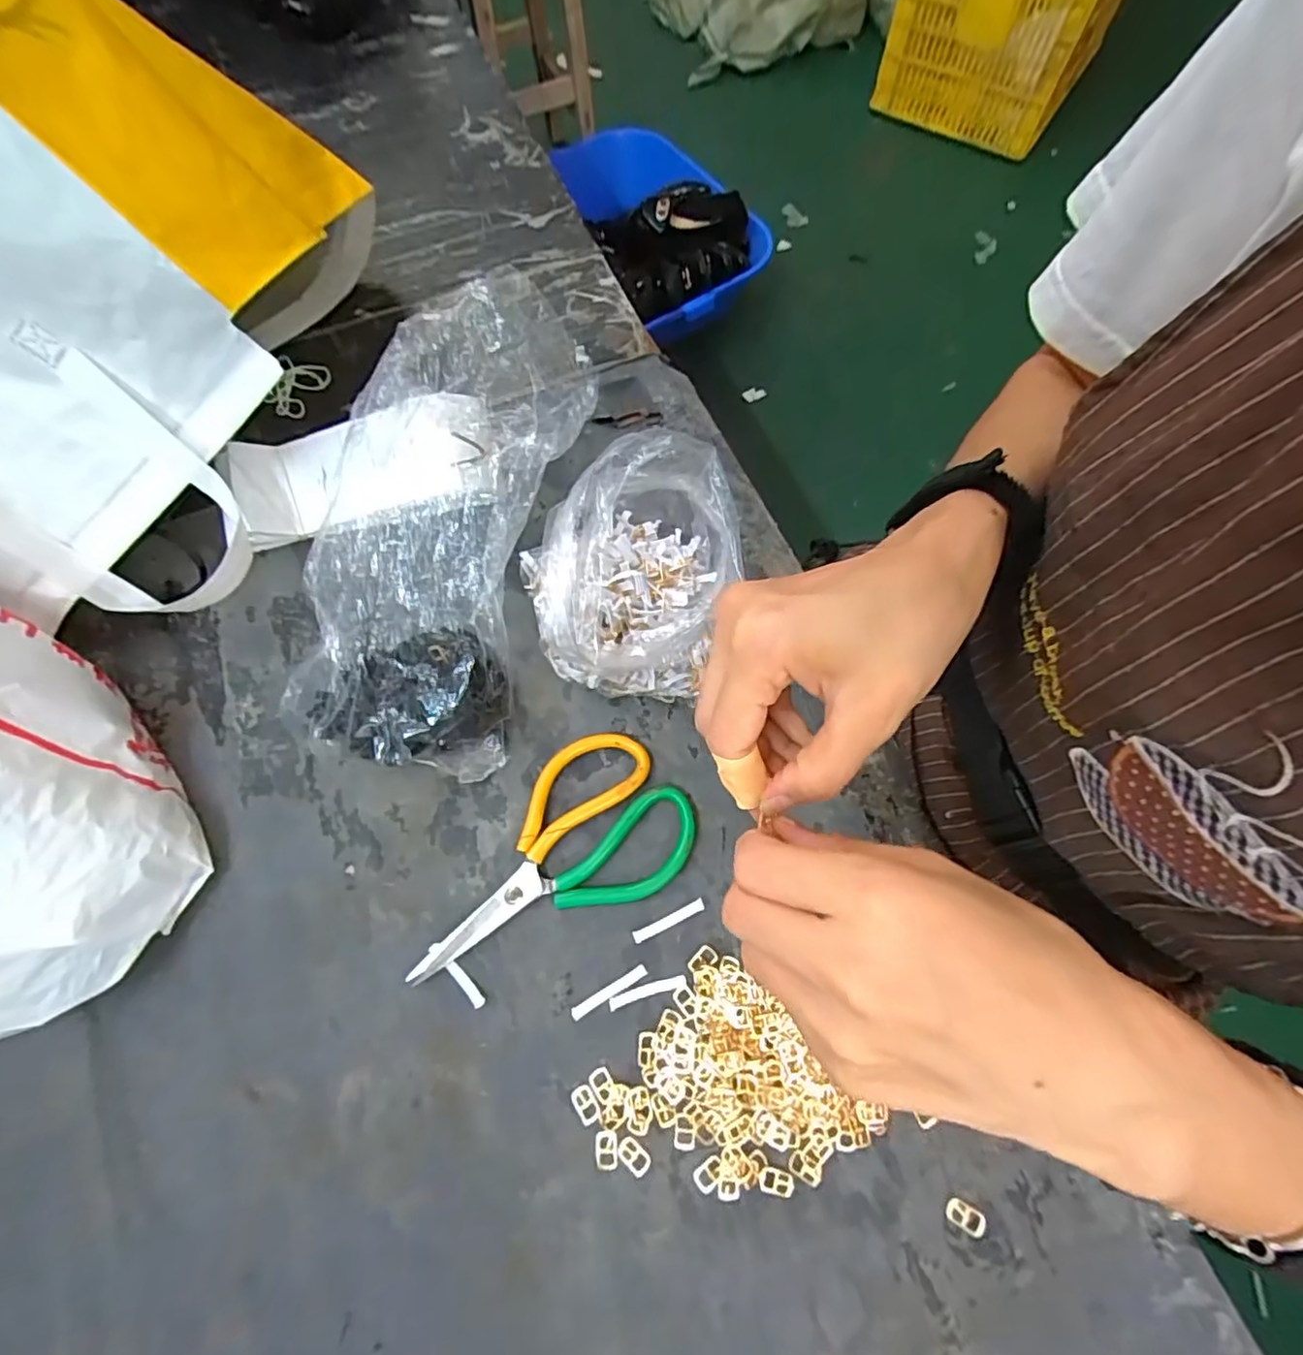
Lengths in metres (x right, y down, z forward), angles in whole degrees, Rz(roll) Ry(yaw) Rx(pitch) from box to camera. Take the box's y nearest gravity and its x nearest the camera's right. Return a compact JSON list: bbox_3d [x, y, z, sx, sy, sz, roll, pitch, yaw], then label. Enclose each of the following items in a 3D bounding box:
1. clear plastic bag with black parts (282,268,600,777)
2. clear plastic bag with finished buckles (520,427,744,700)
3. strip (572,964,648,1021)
[{"bbox_3d":[-0.153,-0.096,0.404,0.183,0.147,0.282,10,69,3],"label":"clear plastic bag with black parts"},{"bbox_3d":[-0.012,-0.061,0.410,0.140,0.124,0.138,-12,70,-5],"label":"clear plastic bag with finished buckles"},{"bbox_3d":[-0.026,0.192,0.380,0.050,0.004,0.007,-29,72,-11],"label":"strip"}]

